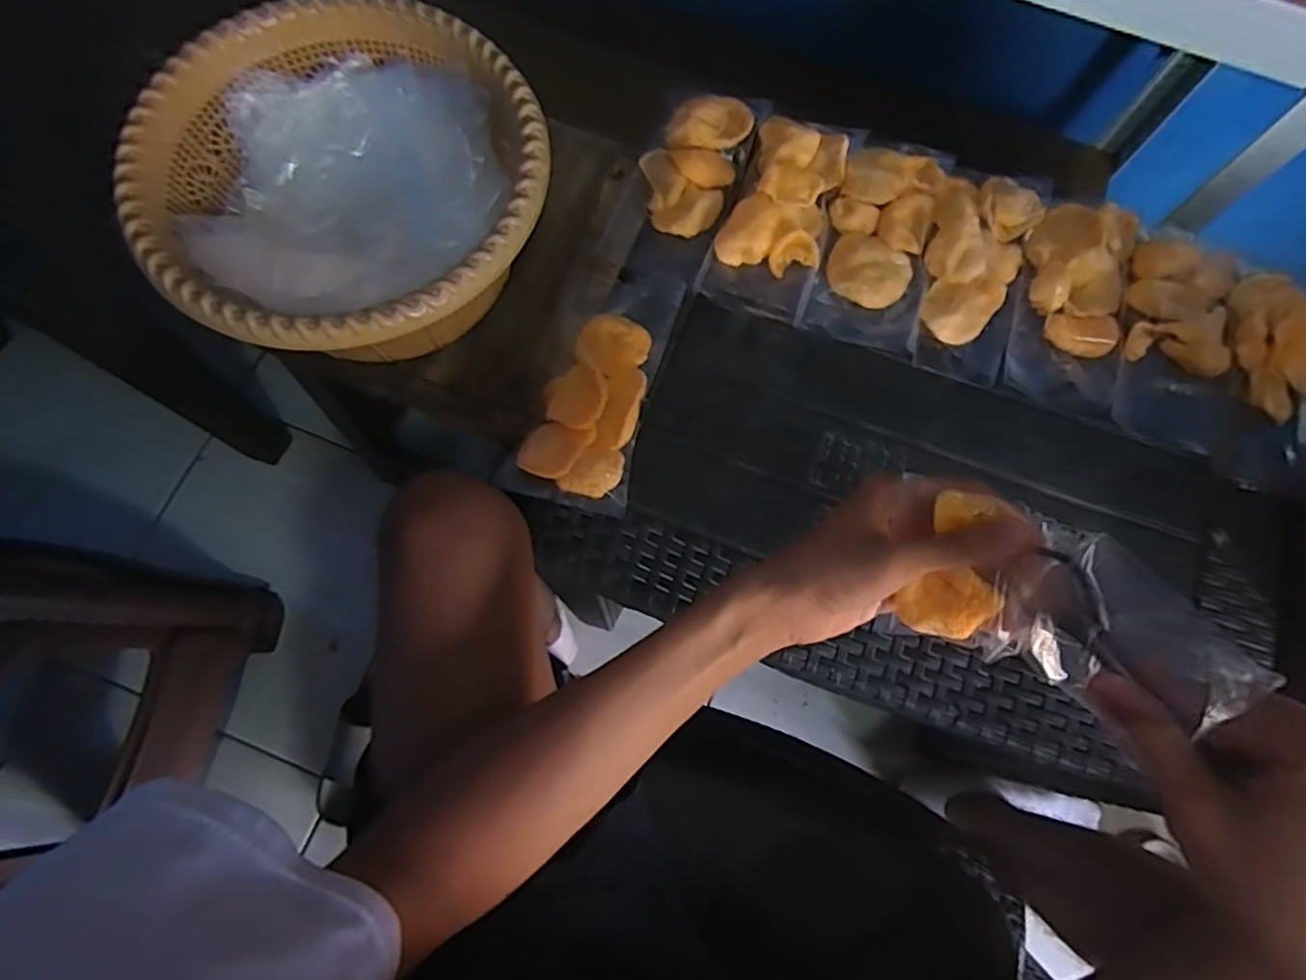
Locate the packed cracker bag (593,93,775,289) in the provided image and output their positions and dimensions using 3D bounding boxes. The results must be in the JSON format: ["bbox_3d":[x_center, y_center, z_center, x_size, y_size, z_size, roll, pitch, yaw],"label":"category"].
[{"bbox_3d":[0.026,-0.262,0.569,0.086,0.021,0.177,22,75,5],"label":"packed cracker bag"}]

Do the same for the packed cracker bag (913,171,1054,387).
[{"bbox_3d":[0.262,-0.182,0.548,0.078,0.022,0.189,19,74,4],"label":"packed cracker bag"}]

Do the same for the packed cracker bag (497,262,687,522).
[{"bbox_3d":[-0.041,-0.091,0.521,0.090,0.024,0.209,15,74,3],"label":"packed cracker bag"}]

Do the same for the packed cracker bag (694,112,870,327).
[{"bbox_3d":[0.106,-0.228,0.556,0.086,0.024,0.171,20,74,4],"label":"packed cracker bag"}]

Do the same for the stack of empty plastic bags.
[{"bbox_3d":[-0.213,-0.205,0.481,0.198,0.070,0.218,4,74,-1],"label":"stack of empty plastic bags"}]

